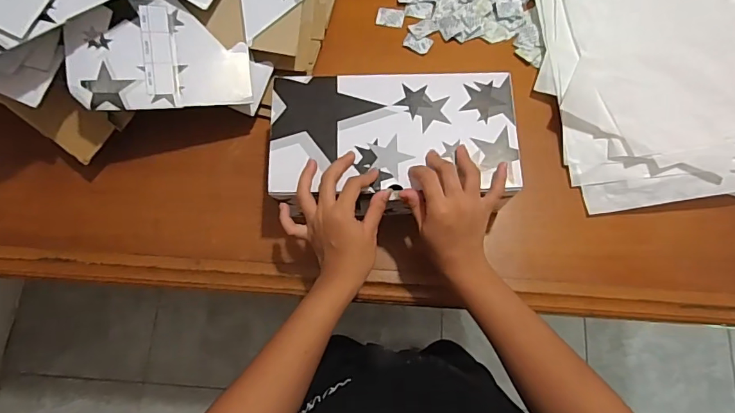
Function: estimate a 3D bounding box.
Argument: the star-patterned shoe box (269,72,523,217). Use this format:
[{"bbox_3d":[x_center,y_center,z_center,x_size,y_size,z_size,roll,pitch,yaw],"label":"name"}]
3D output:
[{"bbox_3d":[0.030,-0.075,0.561,0.277,0.085,0.152,-4,74,-1],"label":"star-patterned shoe box"}]

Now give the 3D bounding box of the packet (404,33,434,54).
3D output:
[{"bbox_3d":[0.073,-0.237,0.666,0.040,0.004,0.026,29,76,7],"label":"packet"}]

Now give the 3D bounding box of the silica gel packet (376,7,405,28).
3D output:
[{"bbox_3d":[0.034,-0.280,0.680,0.040,0.004,0.032,11,74,2],"label":"silica gel packet"}]

